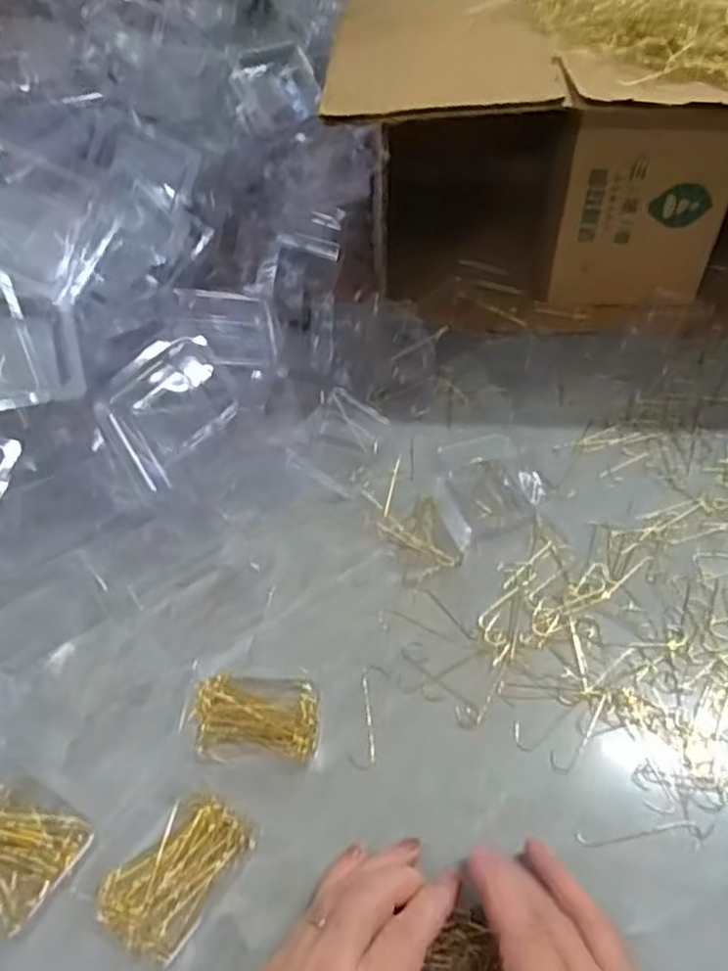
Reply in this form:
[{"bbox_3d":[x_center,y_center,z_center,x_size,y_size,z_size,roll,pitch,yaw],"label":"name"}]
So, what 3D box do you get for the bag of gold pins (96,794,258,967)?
[{"bbox_3d":[-0.090,0.185,0.341,0.048,0.011,0.070,23,49,20],"label":"bag of gold pins"}]

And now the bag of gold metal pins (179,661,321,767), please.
[{"bbox_3d":[-0.063,0.127,0.396,0.076,0.014,0.051,1,46,0],"label":"bag of gold metal pins"}]

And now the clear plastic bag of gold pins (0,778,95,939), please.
[{"bbox_3d":[-0.174,0.175,0.347,0.072,0.013,0.054,25,50,21],"label":"clear plastic bag of gold pins"}]

